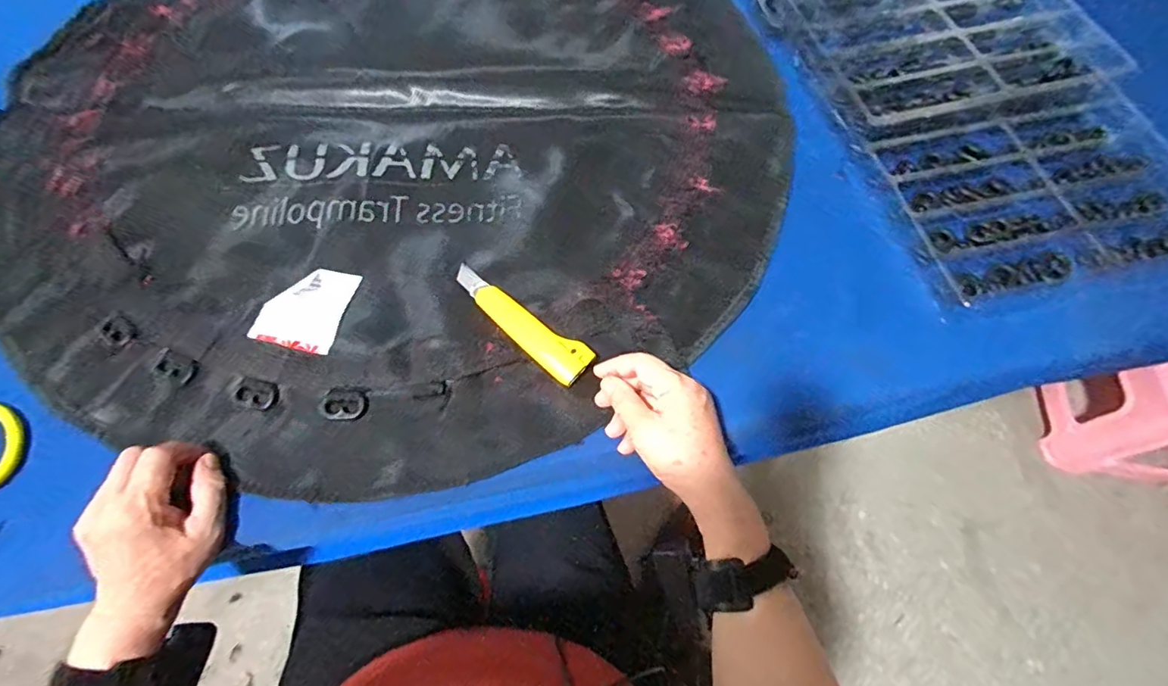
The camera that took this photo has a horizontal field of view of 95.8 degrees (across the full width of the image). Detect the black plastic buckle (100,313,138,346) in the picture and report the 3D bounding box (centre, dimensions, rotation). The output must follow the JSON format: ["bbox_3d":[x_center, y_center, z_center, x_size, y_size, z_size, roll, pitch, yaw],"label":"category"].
[{"bbox_3d":[-0.445,-0.013,0.505,0.030,0.007,0.025,41,73,15],"label":"black plastic buckle"}]

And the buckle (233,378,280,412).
[{"bbox_3d":[-0.303,0.046,0.489,0.042,0.004,0.027,23,69,9],"label":"buckle"}]

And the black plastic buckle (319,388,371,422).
[{"bbox_3d":[-0.218,0.056,0.481,0.042,0.004,0.030,5,68,2],"label":"black plastic buckle"}]

